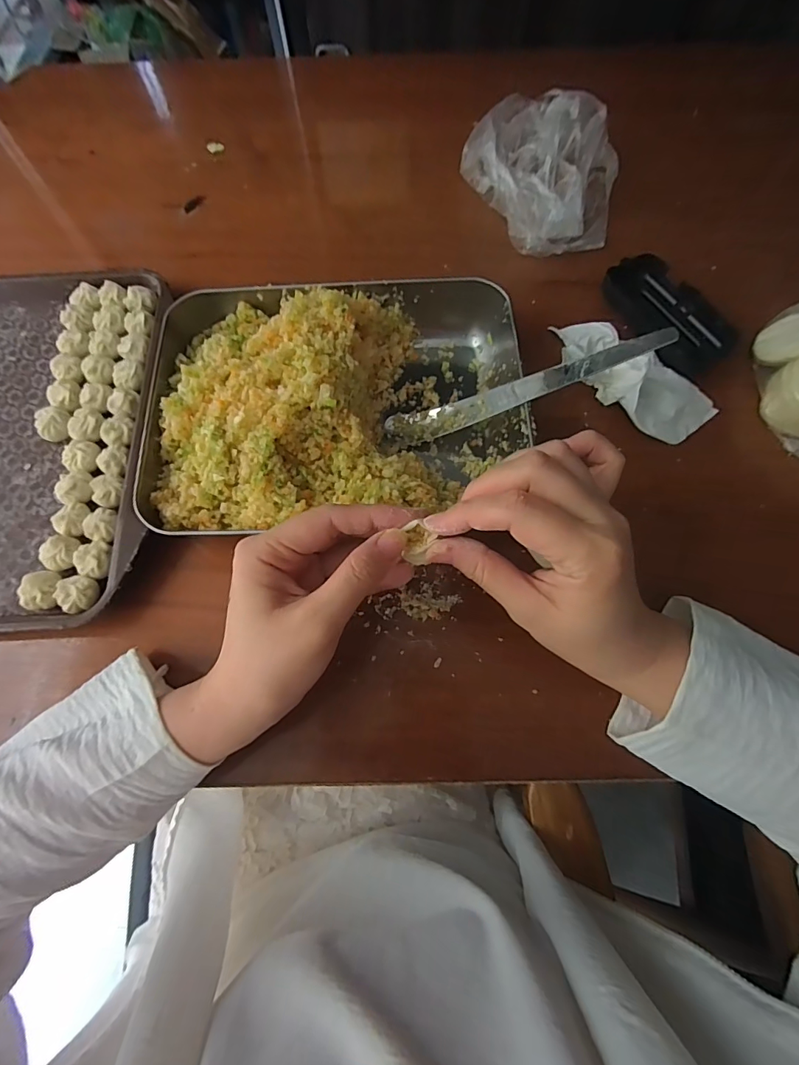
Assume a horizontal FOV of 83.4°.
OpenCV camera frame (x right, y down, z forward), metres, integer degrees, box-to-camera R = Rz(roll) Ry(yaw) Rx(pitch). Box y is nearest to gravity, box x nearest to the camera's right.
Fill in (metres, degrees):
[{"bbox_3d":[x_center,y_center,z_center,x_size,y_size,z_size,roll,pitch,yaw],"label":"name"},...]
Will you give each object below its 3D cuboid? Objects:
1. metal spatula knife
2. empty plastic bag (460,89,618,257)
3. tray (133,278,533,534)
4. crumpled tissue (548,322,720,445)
[{"bbox_3d":[0.076,-0.092,0.299,0.186,0.009,0.024,-10,78,30],"label":"metal spatula knife"},{"bbox_3d":[0.139,-0.334,0.404,0.144,0.057,0.164,-20,71,-7],"label":"empty plastic bag"},{"bbox_3d":[-0.040,-0.102,0.317,0.261,0.073,0.211,-1,70,0],"label":"tray"},{"bbox_3d":[0.173,-0.120,0.339,0.135,0.039,0.065,40,75,13],"label":"crumpled tissue"}]

